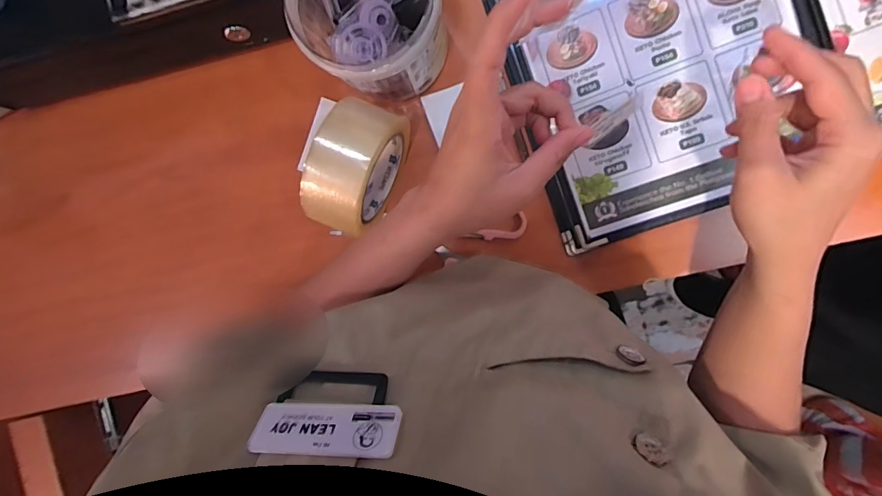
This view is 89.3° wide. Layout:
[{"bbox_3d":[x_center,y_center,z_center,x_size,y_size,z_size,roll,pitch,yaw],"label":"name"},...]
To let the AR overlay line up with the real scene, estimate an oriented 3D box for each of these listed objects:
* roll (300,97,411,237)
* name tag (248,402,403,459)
[{"bbox_3d":[-0.068,-0.068,0.380,0.050,0.115,0.100,19,96,6],"label":"roll"},{"bbox_3d":[-0.057,0.089,0.222,0.074,0.026,0.004,-3,131,13],"label":"name tag"}]

